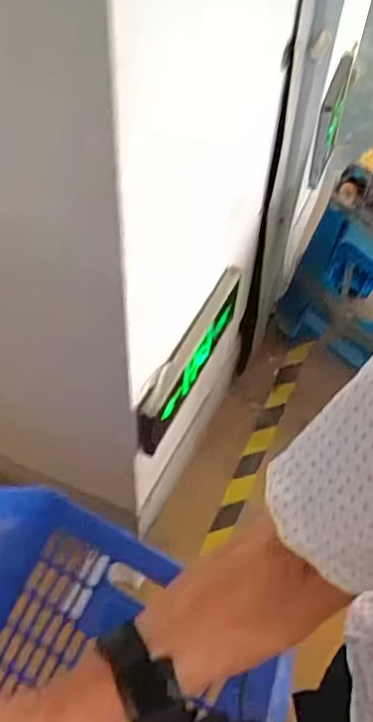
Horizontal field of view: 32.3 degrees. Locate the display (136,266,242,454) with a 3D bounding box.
[{"bbox_3d":[0.008,-0.011,1.126,0.037,0.176,0.336,25,57,14],"label":"display"}]

